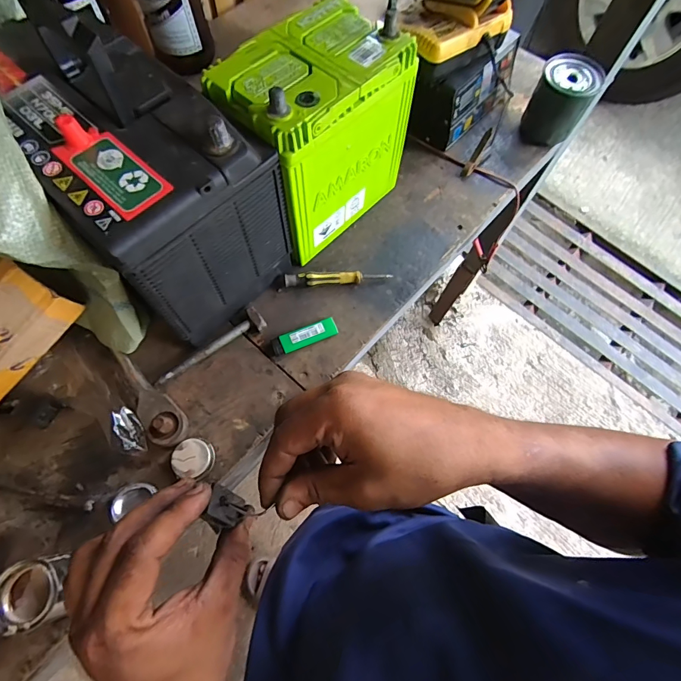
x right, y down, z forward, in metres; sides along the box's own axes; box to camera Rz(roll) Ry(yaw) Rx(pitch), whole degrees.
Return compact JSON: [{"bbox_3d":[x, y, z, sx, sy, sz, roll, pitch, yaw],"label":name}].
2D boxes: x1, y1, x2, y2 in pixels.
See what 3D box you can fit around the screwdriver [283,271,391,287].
[{"bbox_3d":[-0.002,-0.079,0.511,0.134,0.022,0.016,-6,67,-4],"label":"screwdriver"}]

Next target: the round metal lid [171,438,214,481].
[{"bbox_3d":[-0.158,0.126,0.428,0.041,0.014,0.039,1,67,-1],"label":"round metal lid"}]

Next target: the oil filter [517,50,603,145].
[{"bbox_3d":[0.325,-0.353,0.593,0.081,0.096,0.073,33,70,12],"label":"oil filter"}]

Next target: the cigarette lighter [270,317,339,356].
[{"bbox_3d":[-0.044,-0.005,0.482,0.079,0.013,0.024,-23,70,-11],"label":"cigarette lighter"}]

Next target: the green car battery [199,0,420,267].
[{"bbox_3d":[-0.029,-0.232,0.476,0.126,0.203,0.196,40,72,14],"label":"green car battery"}]

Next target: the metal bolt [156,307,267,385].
[{"bbox_3d":[-0.152,0.008,0.471,0.137,0.019,0.027,-32,72,-14],"label":"metal bolt"}]

